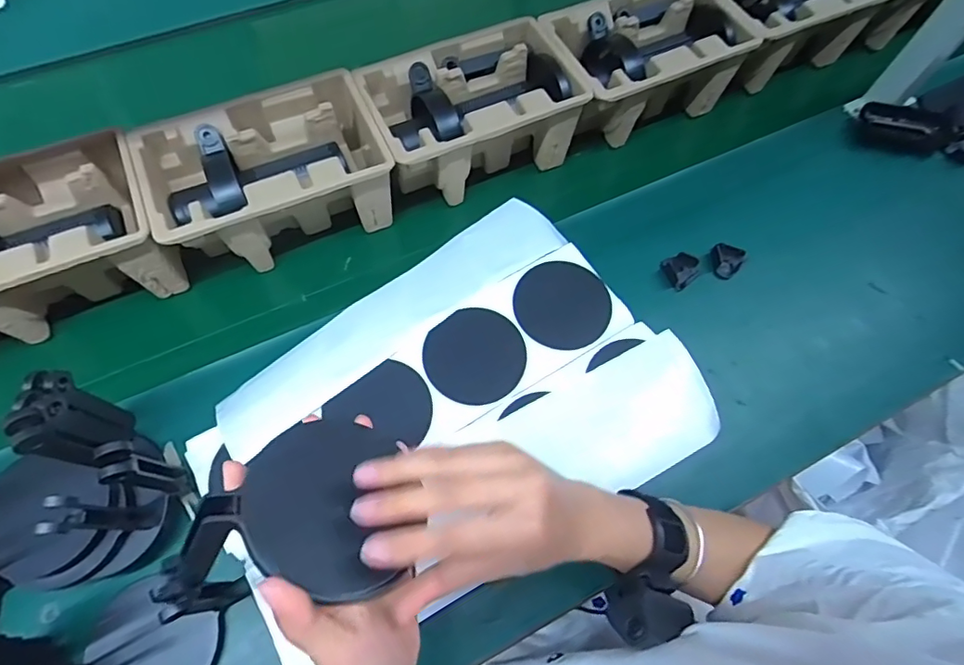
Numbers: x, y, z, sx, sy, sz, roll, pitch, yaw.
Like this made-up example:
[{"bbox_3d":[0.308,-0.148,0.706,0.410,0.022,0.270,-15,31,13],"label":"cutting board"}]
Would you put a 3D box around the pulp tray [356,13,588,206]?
[{"bbox_3d":[-0.014,-0.247,0.593,0.225,0.096,0.149,-25,68,-15],"label":"pulp tray"}]

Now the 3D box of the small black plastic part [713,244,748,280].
[{"bbox_3d":[0.274,-0.082,0.582,0.033,0.016,0.037,34,67,12],"label":"small black plastic part"}]

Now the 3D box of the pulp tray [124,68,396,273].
[{"bbox_3d":[-0.217,-0.157,0.544,0.221,0.103,0.143,-23,68,-13],"label":"pulp tray"}]

